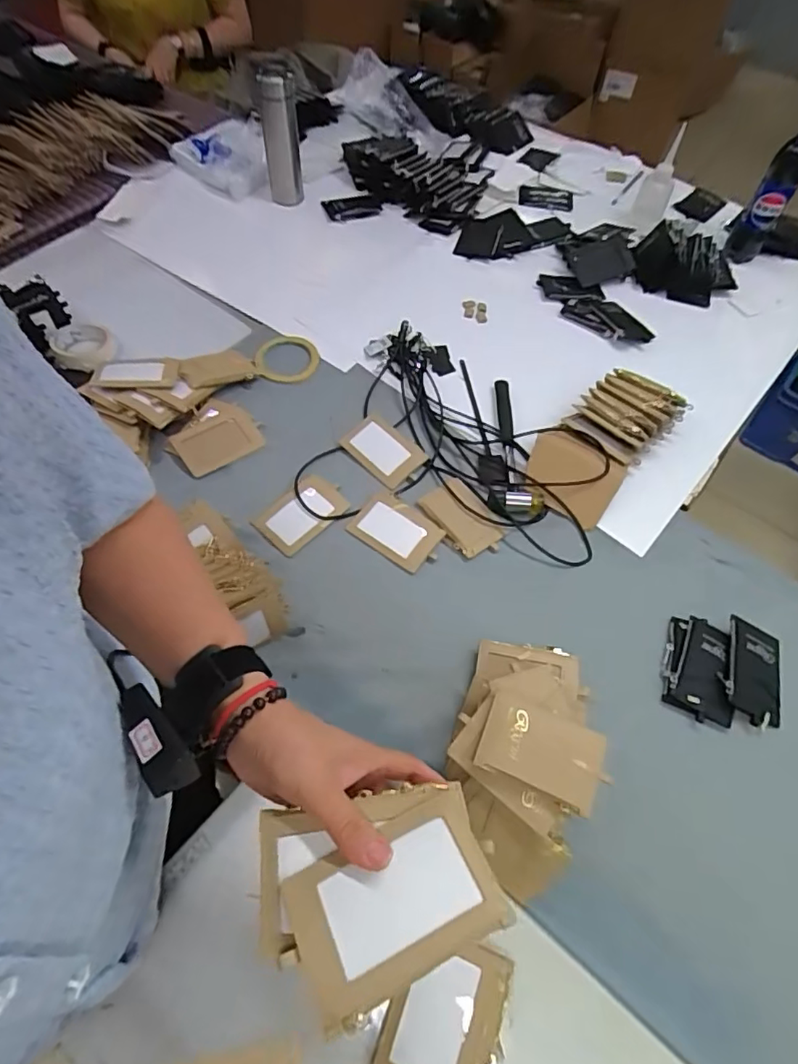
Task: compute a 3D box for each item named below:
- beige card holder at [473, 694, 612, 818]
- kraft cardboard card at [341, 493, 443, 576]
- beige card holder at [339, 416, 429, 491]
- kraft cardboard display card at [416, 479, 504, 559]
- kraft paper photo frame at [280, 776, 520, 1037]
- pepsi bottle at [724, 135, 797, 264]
[{"bbox_3d":[0.131,0.201,0.507,0.110,0.012,0.071,21,61,10],"label":"beige card holder"},{"bbox_3d":[-0.002,-0.001,0.714,0.113,0.005,0.074,34,70,15],"label":"kraft cardboard card"},{"bbox_3d":[-0.022,-0.118,0.783,0.110,0.010,0.075,39,63,19],"label":"beige card holder"},{"bbox_3d":[0.084,-0.017,0.730,0.077,0.012,0.113,-29,64,-20],"label":"kraft cardboard display card"},{"bbox_3d":[-0.001,0.202,0.304,0.113,0.007,0.073,-24,47,-16],"label":"kraft paper photo frame"},{"bbox_3d":[0.692,-0.624,1.018,0.064,0.244,0.068,30,63,15],"label":"pepsi bottle"}]

